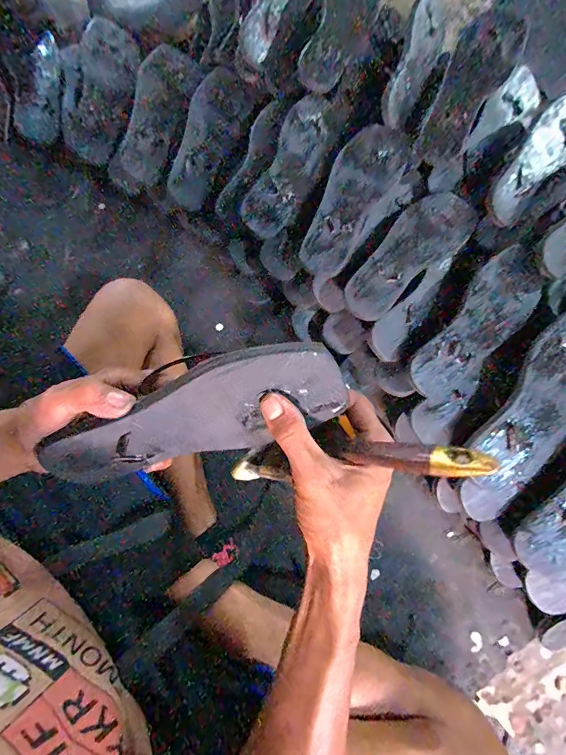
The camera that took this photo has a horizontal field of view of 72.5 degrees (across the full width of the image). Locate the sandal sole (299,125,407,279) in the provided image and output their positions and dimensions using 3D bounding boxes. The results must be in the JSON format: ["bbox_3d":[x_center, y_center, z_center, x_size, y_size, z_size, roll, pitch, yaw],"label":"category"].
[{"bbox_3d":[0.096,-0.257,0.558,0.086,0.028,0.230,33,83,0],"label":"sandal sole"}]

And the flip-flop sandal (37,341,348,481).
[{"bbox_3d":[-0.068,0.014,0.294,0.216,0.087,0.051,-14,42,1],"label":"flip-flop sandal"}]

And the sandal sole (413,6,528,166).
[{"bbox_3d":[0.272,-0.423,0.569,0.081,0.013,0.247,30,92,8],"label":"sandal sole"}]

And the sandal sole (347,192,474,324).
[{"bbox_3d":[0.174,-0.172,0.532,0.085,0.021,0.226,43,79,10],"label":"sandal sole"}]

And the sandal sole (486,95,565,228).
[{"bbox_3d":[0.365,-0.314,0.553,0.062,0.034,0.235,39,78,10],"label":"sandal sole"}]

